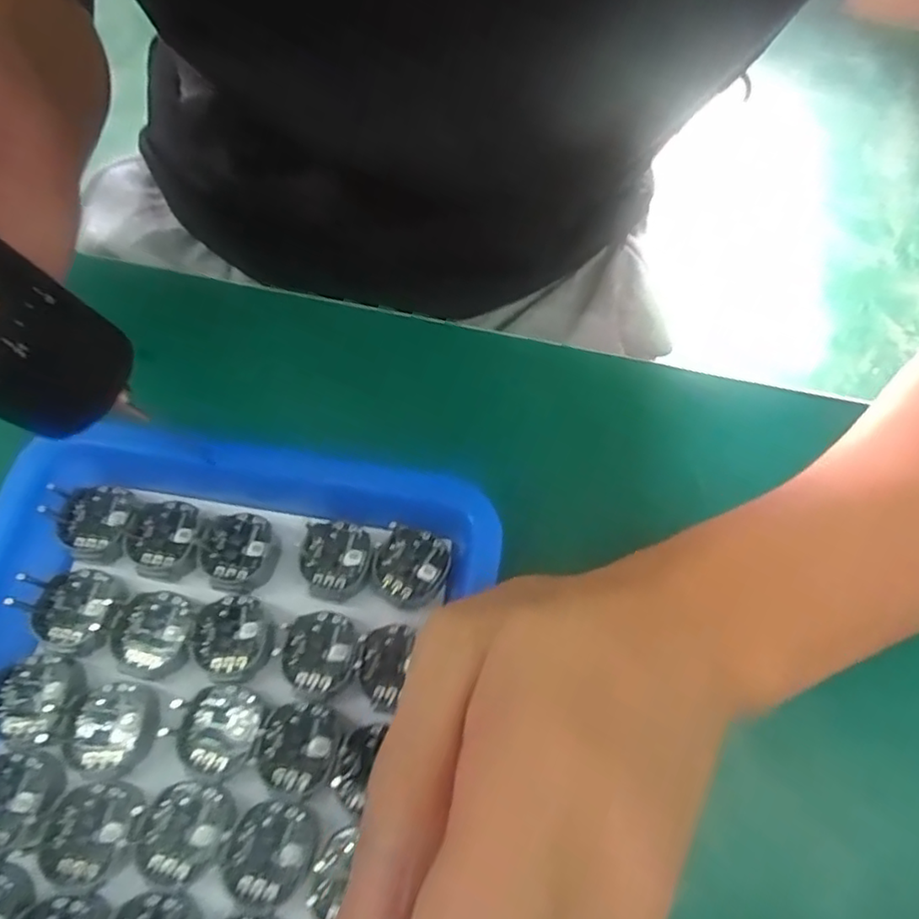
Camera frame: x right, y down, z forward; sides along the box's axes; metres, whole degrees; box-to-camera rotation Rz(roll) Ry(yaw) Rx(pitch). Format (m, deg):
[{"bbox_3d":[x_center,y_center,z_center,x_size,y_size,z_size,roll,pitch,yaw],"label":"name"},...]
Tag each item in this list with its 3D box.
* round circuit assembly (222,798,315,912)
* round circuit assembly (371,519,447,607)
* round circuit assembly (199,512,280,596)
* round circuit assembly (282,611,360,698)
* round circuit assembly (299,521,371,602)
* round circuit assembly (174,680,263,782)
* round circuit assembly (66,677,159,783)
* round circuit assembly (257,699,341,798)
[{"bbox_3d":[-0.056,0.116,0.183,0.024,0.004,0.028,21,70,6],"label":"round circuit assembly"},{"bbox_3d":[-0.018,0.037,0.218,0.025,0.004,0.028,26,71,8],"label":"round circuit assembly"},{"bbox_3d":[-0.079,0.033,0.224,0.026,0.009,0.026,1,69,-2],"label":"round circuit assembly"},{"bbox_3d":[-0.046,0.064,0.206,0.024,0.004,0.026,1,69,-2],"label":"round circuit assembly"},{"bbox_3d":[-0.044,0.035,0.219,0.024,0.004,0.027,13,69,3],"label":"round circuit assembly"},{"bbox_3d":[-0.076,0.086,0.196,0.024,0.004,0.028,17,69,4],"label":"round circuit assembly"},{"bbox_3d":[-0.110,0.086,0.199,0.024,0.009,0.028,-12,70,-7],"label":"round circuit assembly"},{"bbox_3d":[-0.051,0.090,0.195,0.024,0.004,0.026,1,69,-2],"label":"round circuit assembly"}]

